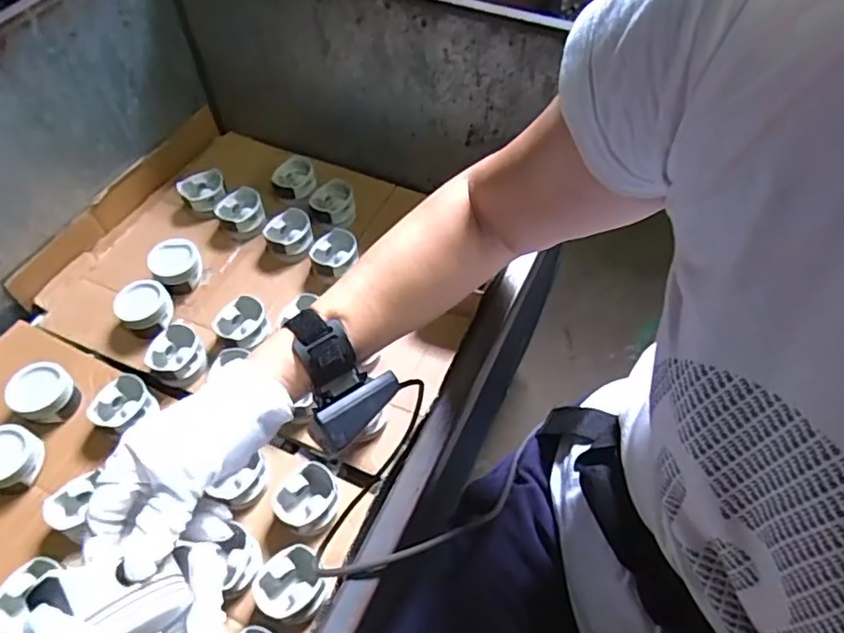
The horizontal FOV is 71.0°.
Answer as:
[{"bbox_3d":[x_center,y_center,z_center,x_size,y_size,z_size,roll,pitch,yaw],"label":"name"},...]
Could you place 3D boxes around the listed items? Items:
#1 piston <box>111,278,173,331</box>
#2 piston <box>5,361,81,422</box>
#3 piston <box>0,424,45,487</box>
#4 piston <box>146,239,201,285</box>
[{"bbox_3d":[-0.414,-0.015,0.887,0.076,0.055,0.080,0,55,1],"label":"piston"},{"bbox_3d":[-0.516,0.107,0.806,0.075,0.047,0.082,27,59,18],"label":"piston"},{"bbox_3d":[-0.525,0.181,0.752,0.073,0.048,0.075,0,55,1],"label":"piston"},{"bbox_3d":[-0.386,-0.081,0.935,0.074,0.055,0.069,0,55,1],"label":"piston"}]

